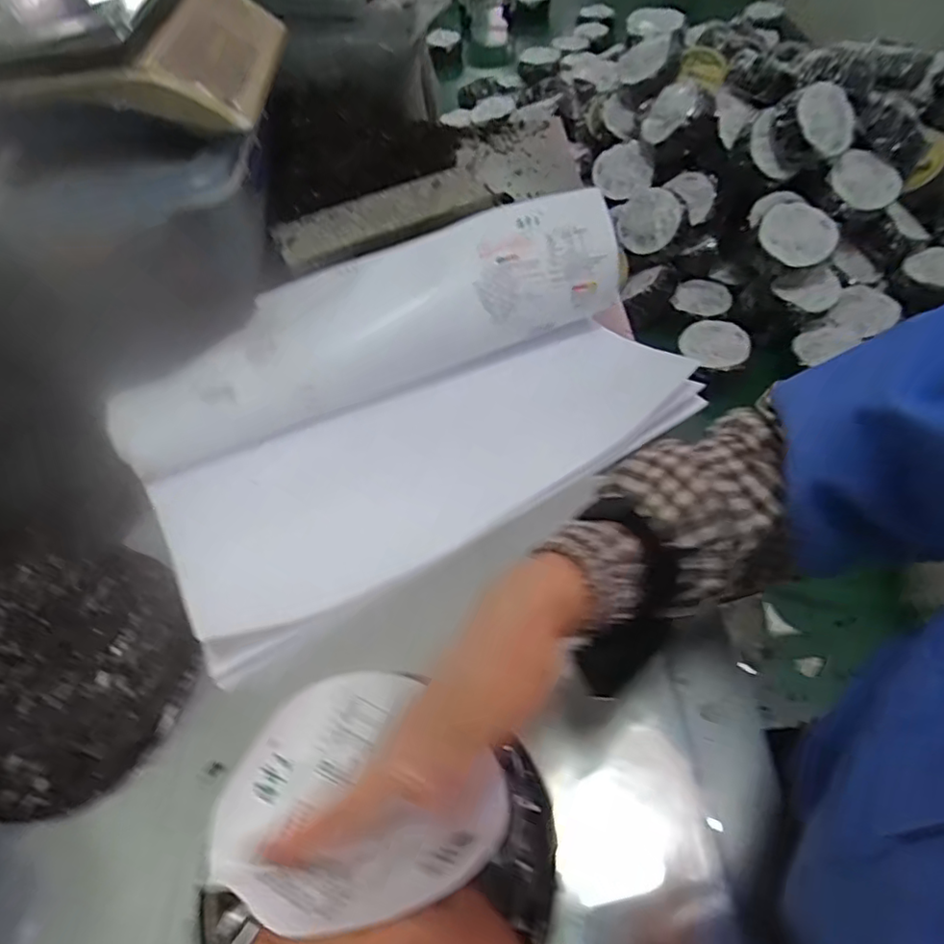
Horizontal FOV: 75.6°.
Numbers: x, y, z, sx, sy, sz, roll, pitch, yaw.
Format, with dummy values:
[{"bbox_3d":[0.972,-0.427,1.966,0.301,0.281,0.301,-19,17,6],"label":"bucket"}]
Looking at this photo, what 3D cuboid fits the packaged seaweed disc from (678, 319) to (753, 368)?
[{"bbox_3d":[0.594,-0.319,1.481,0.163,0.031,0.146,16,55,16],"label":"packaged seaweed disc"}]

